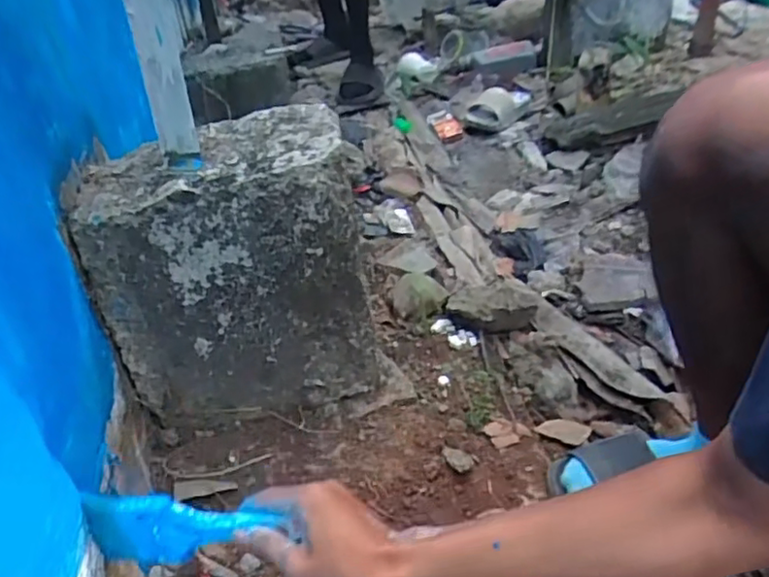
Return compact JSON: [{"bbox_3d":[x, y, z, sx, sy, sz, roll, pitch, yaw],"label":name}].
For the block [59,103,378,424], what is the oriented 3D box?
[{"bbox_3d":[-0.170,-0.018,0.761,0.286,0.305,0.192,-9,34,-3],"label":"block"}]

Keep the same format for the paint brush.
[{"bbox_3d":[-0.165,0.193,0.514,0.186,0.065,0.021,-9,32,17],"label":"paint brush"}]

